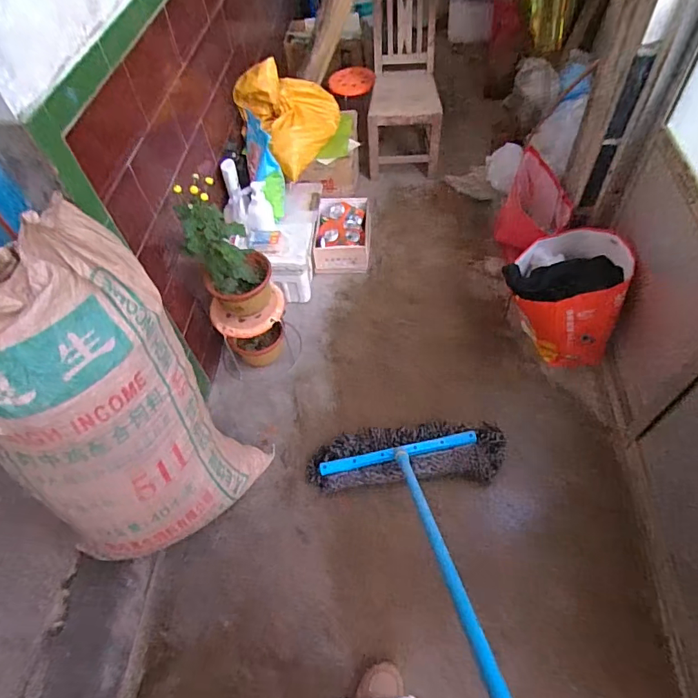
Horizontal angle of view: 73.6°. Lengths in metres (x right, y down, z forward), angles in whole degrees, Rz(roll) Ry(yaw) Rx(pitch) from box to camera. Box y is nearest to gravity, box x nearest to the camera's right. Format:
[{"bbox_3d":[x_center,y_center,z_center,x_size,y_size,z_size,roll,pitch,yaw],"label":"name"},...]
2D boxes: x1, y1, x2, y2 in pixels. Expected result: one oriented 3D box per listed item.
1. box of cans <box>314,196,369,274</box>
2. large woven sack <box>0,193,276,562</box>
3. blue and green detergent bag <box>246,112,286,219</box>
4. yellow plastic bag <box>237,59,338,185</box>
[{"bbox_3d":[-0.023,-0.423,1.712,0.194,0.113,0.307,-2,57,5],"label":"box of cans"},{"bbox_3d":[-0.454,0.146,0.939,0.385,0.834,0.241,-25,42,-13],"label":"large woven sack"},{"bbox_3d":[-0.267,-0.576,1.472,0.093,0.150,0.322,-21,103,-11],"label":"blue and green detergent bag"},{"bbox_3d":[-0.181,-0.815,1.579,0.219,0.307,0.321,30,63,23],"label":"yellow plastic bag"}]

